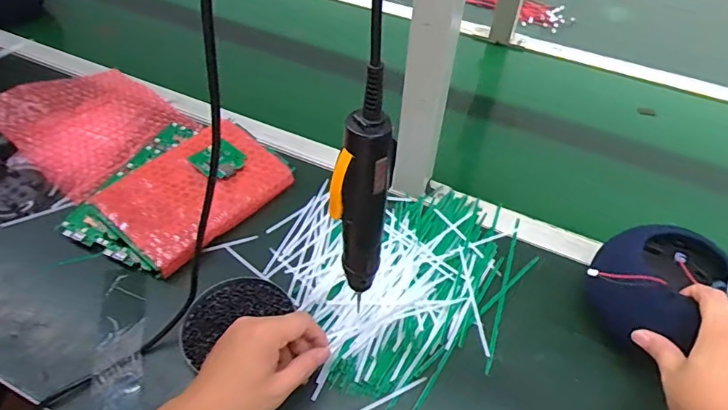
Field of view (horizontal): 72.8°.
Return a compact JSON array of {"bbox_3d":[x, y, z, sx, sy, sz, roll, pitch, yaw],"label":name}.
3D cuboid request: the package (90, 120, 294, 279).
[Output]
[{"bbox_3d":[-0.207,-0.016,0.621,0.139,0.048,0.201,34,55,25],"label":"package"}]

